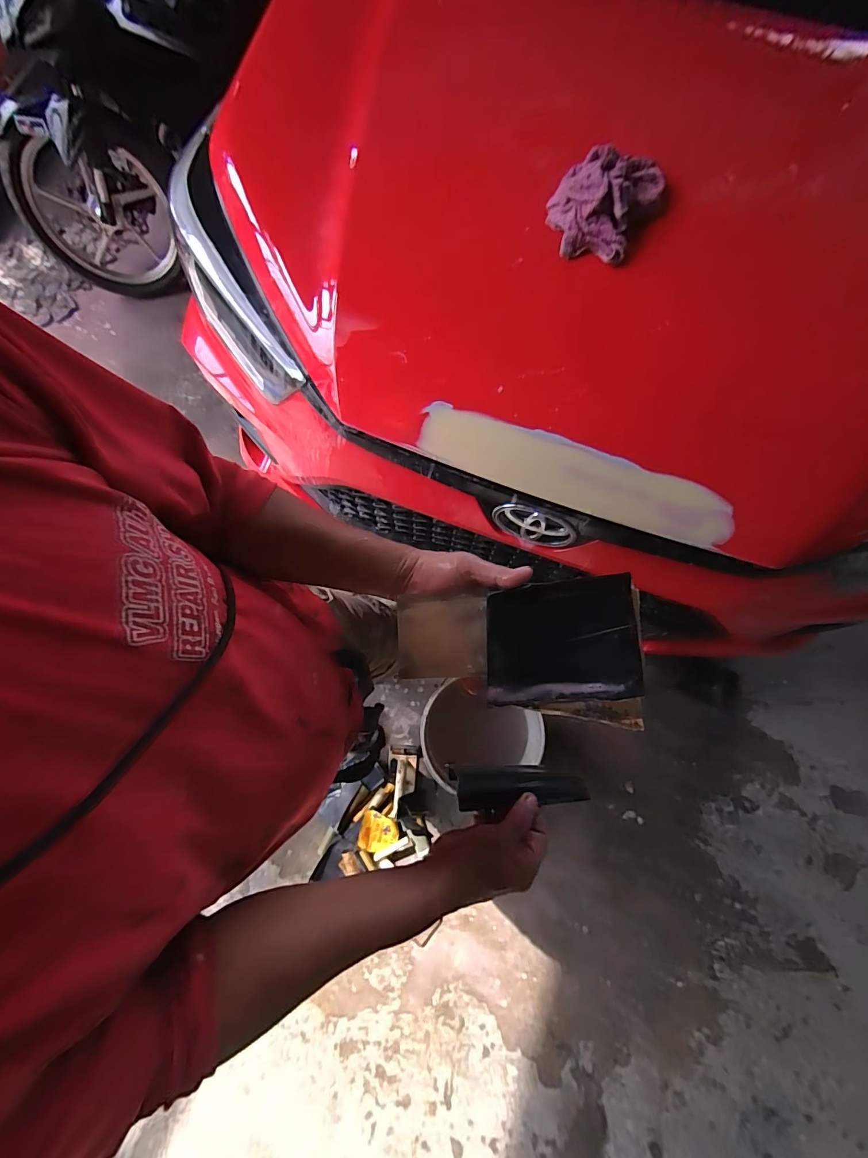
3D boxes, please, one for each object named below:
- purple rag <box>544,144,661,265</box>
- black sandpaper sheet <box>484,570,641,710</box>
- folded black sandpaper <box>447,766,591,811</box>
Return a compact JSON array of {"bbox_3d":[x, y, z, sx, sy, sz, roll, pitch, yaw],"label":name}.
[{"bbox_3d":[0.225,-0.505,0.571,0.125,0.050,0.157,31,76,7],"label":"purple rag"},{"bbox_3d":[0.118,0.058,0.403,0.137,0.012,0.110,-5,84,5],"label":"black sandpaper sheet"},{"bbox_3d":[0.093,0.233,0.480,0.147,0.034,0.042,-1,71,4],"label":"folded black sandpaper"}]

